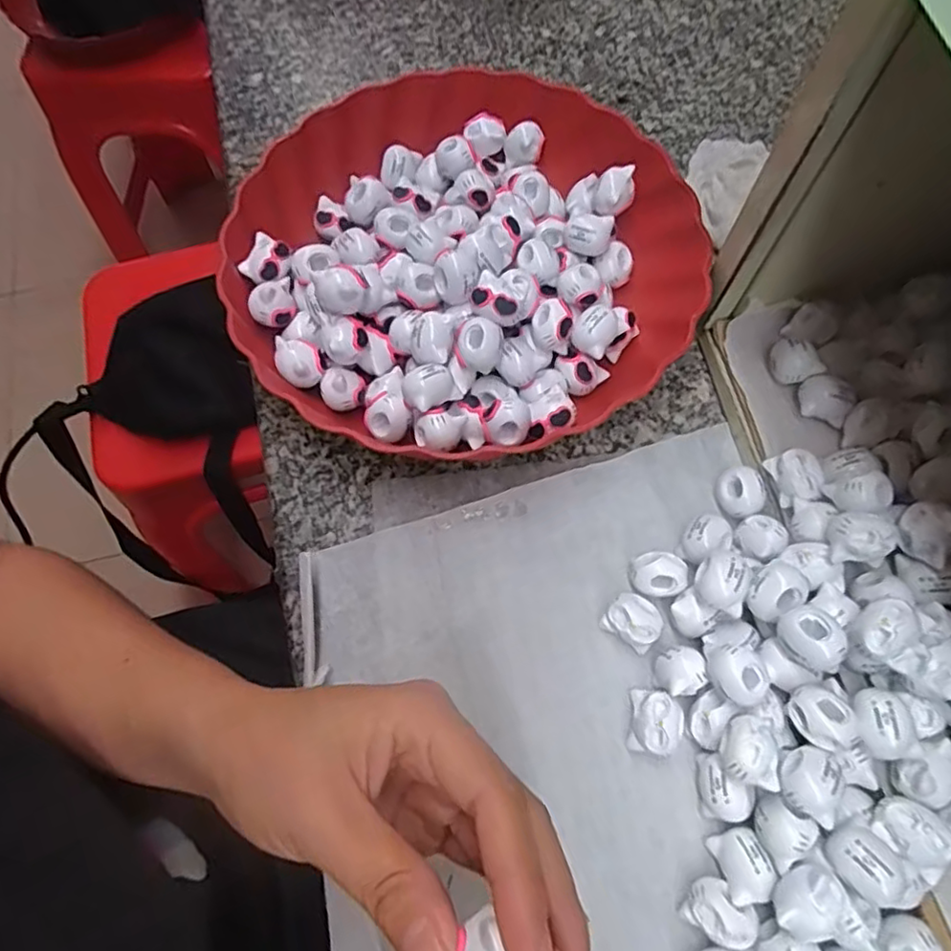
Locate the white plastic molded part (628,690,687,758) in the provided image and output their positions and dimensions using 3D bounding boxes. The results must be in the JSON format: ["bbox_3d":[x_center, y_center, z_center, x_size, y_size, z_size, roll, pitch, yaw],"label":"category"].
[{"bbox_3d":[0.078,0.106,0.268,0.021,0.016,0.025,8,68,4],"label":"white plastic molded part"}]

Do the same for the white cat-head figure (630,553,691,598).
[{"bbox_3d":[0.086,0.047,0.293,0.024,0.021,0.019,12,69,6],"label":"white cat-head figure"}]

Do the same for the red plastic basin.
[{"bbox_3d":[-0.006,-0.119,0.346,0.239,0.061,0.241,0,68,1],"label":"red plastic basin"}]

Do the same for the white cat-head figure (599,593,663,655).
[{"bbox_3d":[0.072,0.066,0.284,0.024,0.018,0.020,33,72,13],"label":"white cat-head figure"}]

